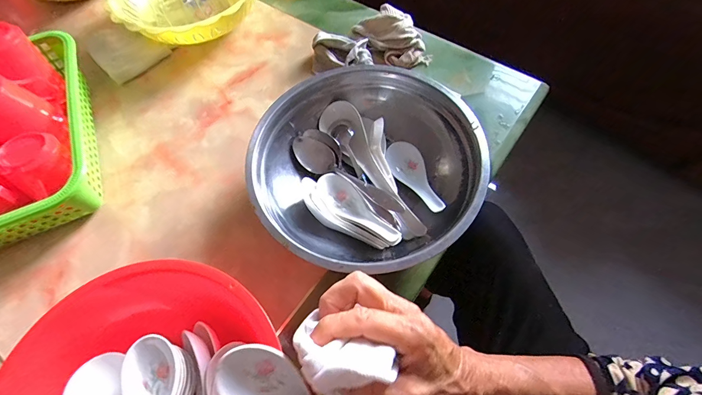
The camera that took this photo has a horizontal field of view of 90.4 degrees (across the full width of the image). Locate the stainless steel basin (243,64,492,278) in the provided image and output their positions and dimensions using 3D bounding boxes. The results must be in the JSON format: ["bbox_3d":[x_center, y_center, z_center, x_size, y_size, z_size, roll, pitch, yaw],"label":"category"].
[{"bbox_3d":[0.020,-0.031,0.412,0.253,0.066,0.245,-1,63,2],"label":"stainless steel basin"}]

